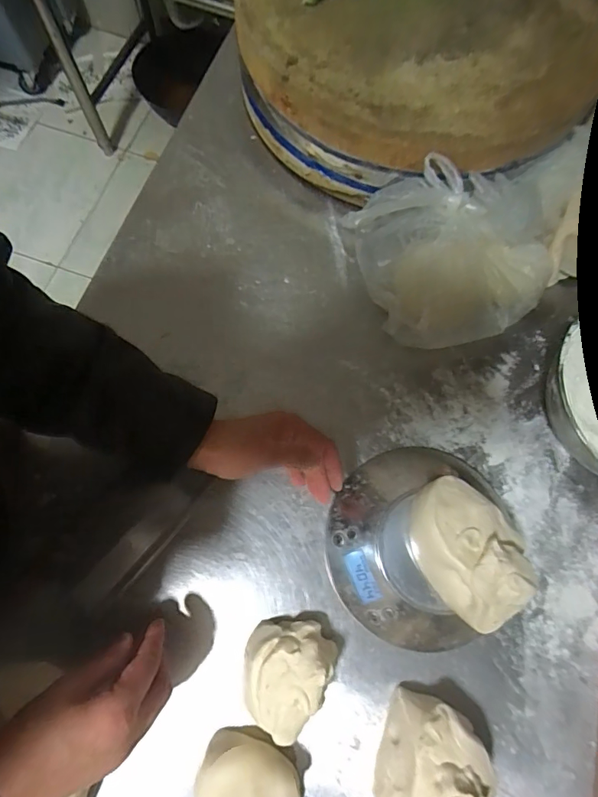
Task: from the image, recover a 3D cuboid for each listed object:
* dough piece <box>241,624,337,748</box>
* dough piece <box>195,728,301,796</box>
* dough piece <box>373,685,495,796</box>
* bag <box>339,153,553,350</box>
[{"bbox_3d":[-0.016,0.248,0.401,0.077,0.057,0.095,26,74,5],"label":"dough piece"},{"bbox_3d":[-0.048,0.349,0.385,0.085,0.047,0.084,0,72,-1],"label":"dough piece"},{"bbox_3d":[0.115,0.318,0.378,0.082,0.074,0.100,20,74,3],"label":"dough piece"},{"bbox_3d":[0.171,-0.163,0.499,0.194,0.103,0.195,-29,77,-10],"label":"bag"}]

